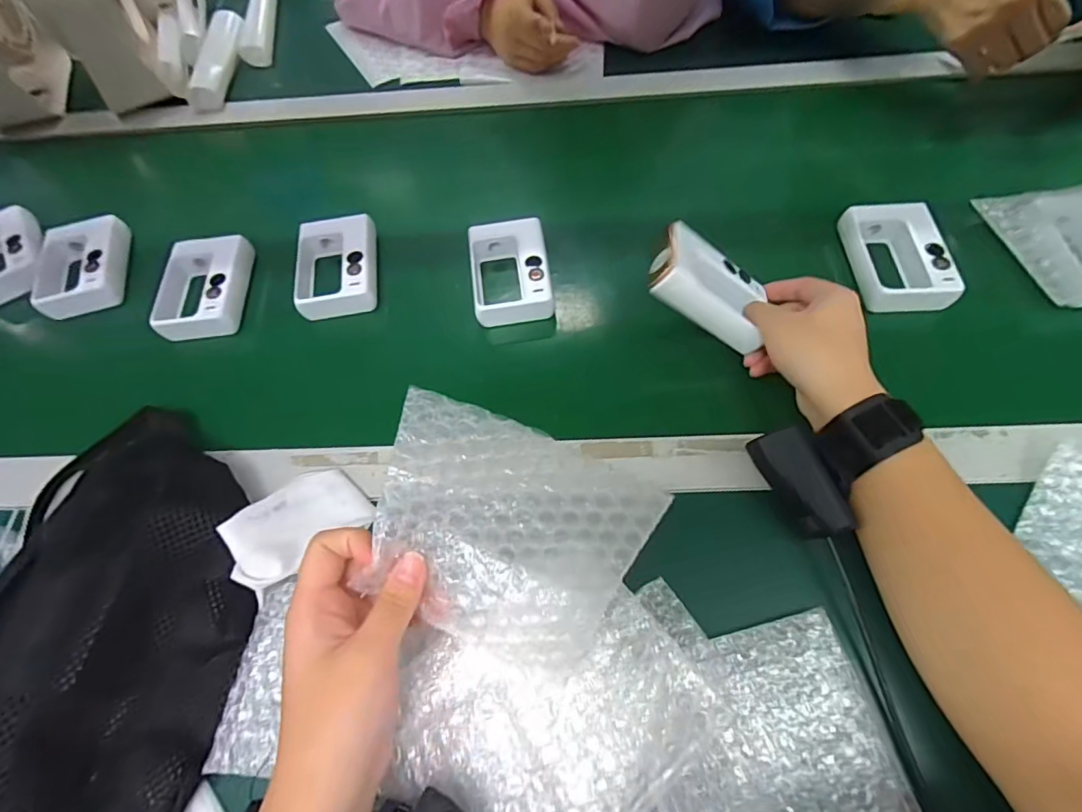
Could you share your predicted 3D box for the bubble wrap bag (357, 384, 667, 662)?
[{"bbox_3d":[-0.018,0.061,0.247,0.123,0.015,0.108,23,107,0],"label":"bubble wrap bag"}]

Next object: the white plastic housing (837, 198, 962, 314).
[{"bbox_3d":[0.296,-0.125,0.422,0.062,0.030,0.098,-4,62,2],"label":"white plastic housing"}]

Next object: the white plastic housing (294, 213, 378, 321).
[{"bbox_3d":[-0.183,-0.126,0.458,0.070,0.026,0.103,-10,62,-1],"label":"white plastic housing"}]

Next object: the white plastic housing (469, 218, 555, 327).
[{"bbox_3d":[-0.027,-0.116,0.440,0.067,0.029,0.094,-9,62,-1],"label":"white plastic housing"}]

